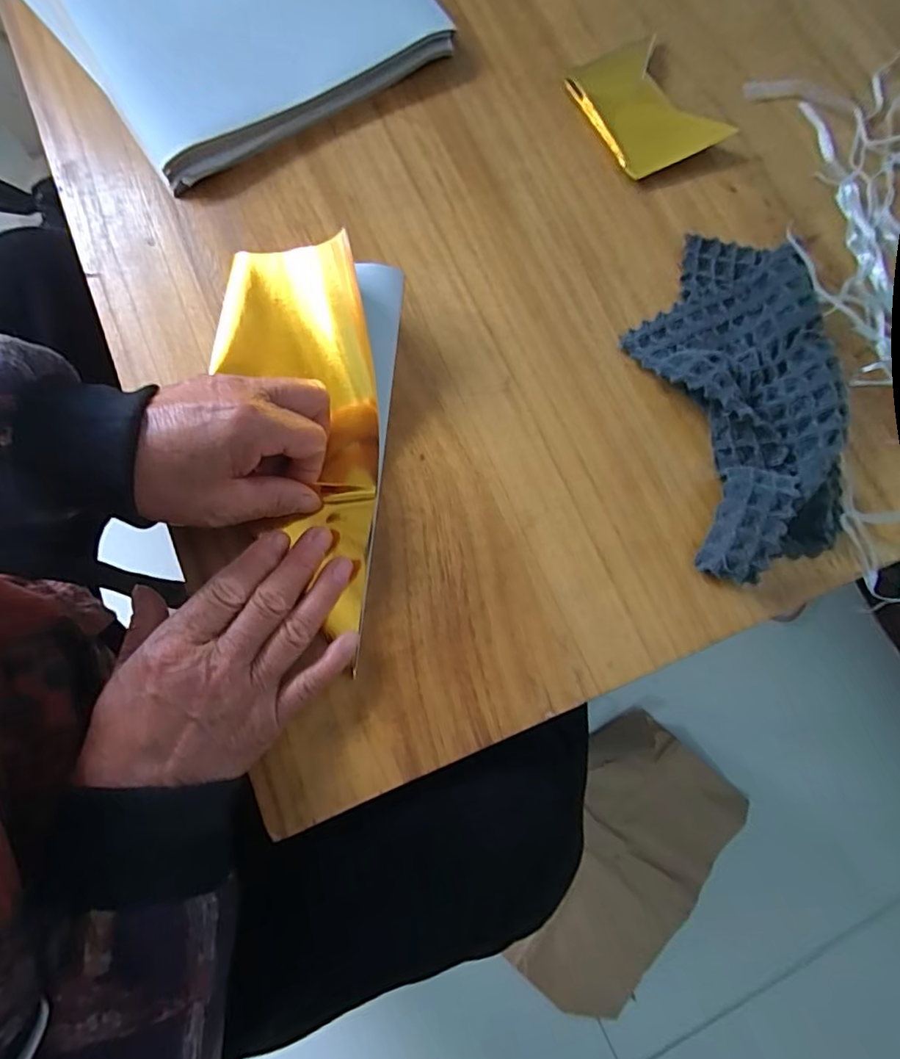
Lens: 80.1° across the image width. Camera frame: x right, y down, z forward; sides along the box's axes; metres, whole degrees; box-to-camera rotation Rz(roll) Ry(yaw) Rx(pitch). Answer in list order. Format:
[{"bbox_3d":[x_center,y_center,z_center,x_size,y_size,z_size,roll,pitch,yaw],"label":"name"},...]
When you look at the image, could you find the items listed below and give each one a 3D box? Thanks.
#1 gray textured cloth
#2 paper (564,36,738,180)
[{"bbox_3d":[0.169,-0.079,0.309,0.099,0.029,0.199,-13,79,-3],"label":"gray textured cloth"},{"bbox_3d":[0.130,-0.286,0.362,0.071,0.016,0.101,-32,81,-7],"label":"paper"}]

